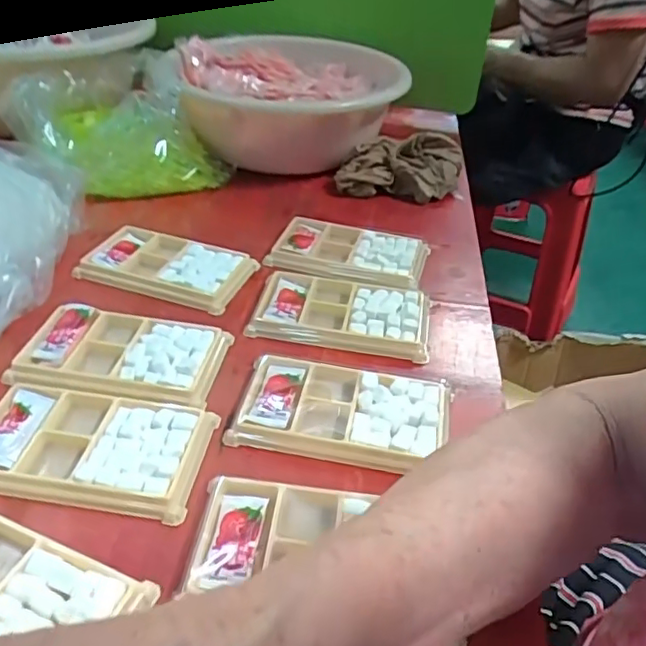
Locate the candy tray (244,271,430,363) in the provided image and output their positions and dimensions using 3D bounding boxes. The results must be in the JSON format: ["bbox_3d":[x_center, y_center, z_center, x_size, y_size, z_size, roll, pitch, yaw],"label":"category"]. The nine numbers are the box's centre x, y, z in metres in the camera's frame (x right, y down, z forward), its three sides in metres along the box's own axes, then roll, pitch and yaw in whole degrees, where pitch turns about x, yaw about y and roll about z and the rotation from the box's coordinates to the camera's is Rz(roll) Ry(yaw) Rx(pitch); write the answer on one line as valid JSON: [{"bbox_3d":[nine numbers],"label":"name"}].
[{"bbox_3d":[0.016,-0.011,0.468,0.132,0.013,0.079,9,38,6],"label":"candy tray"}]

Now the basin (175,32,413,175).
[{"bbox_3d":[-0.031,-0.251,0.680,0.247,0.093,0.220,-6,40,-12],"label":"basin"}]

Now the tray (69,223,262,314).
[{"bbox_3d":[-0.131,-0.046,0.505,0.131,0.020,0.073,15,38,13],"label":"tray"}]

